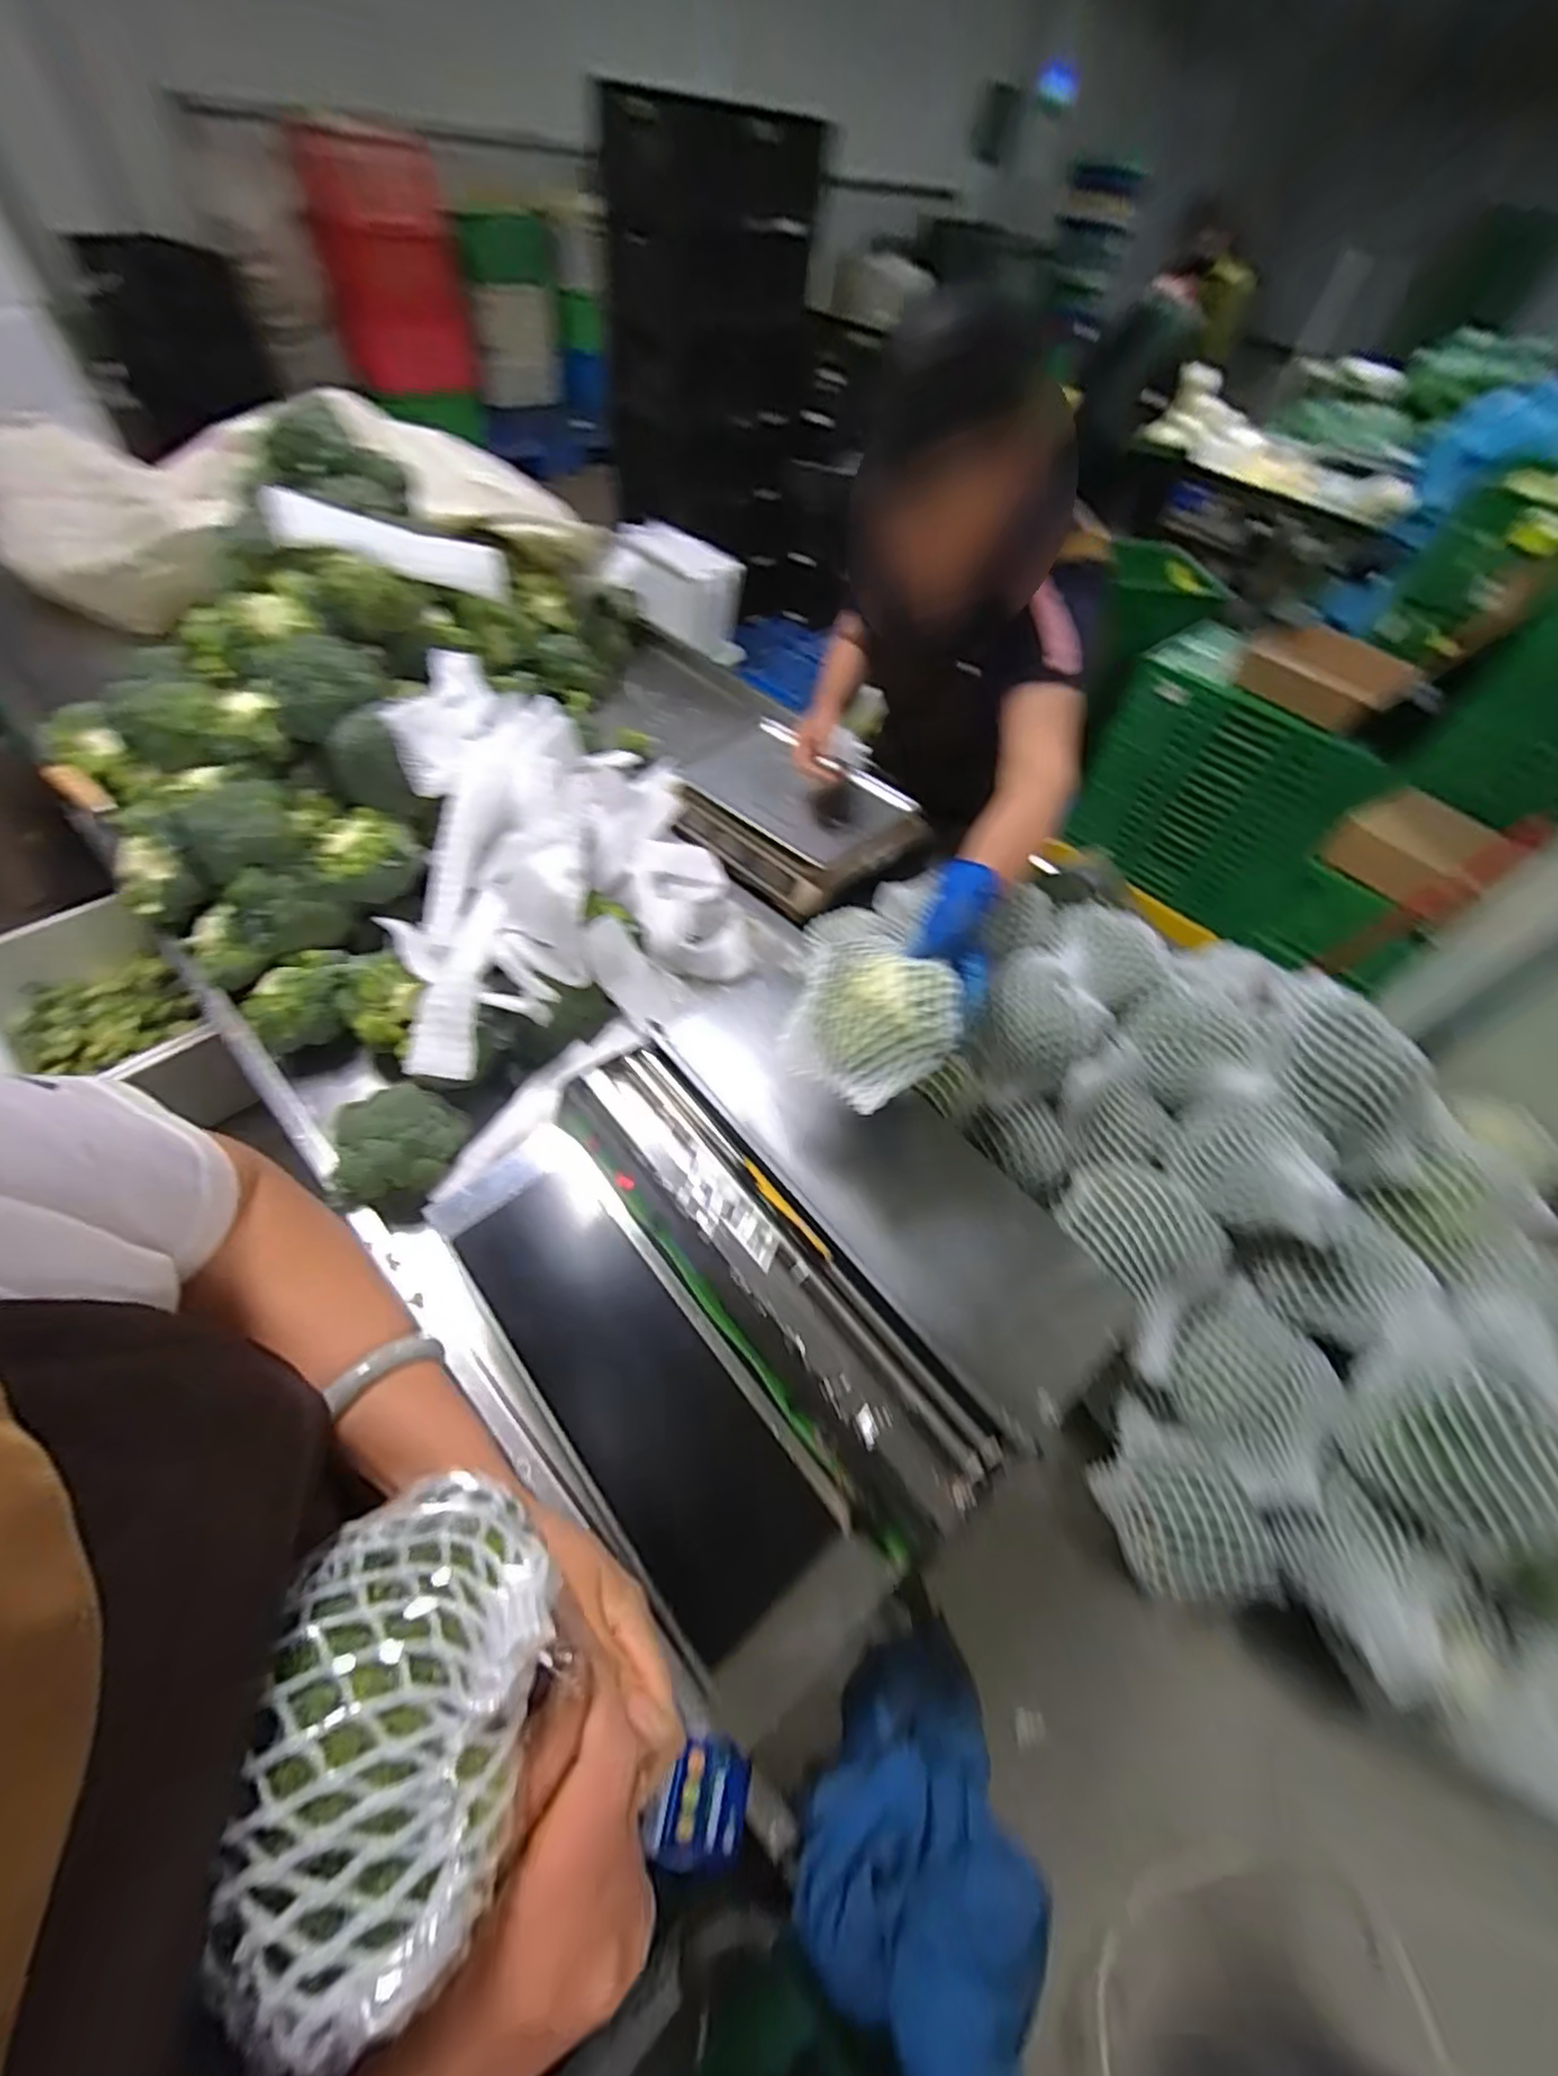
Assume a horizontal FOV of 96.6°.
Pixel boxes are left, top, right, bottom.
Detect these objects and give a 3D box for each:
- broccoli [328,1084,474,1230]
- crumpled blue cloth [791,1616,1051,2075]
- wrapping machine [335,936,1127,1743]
[{"bbox_3d":[-0.400,0.119,0.740,0.119,0.094,0.114,-6,49,-9],"label":"broccoli"},{"bbox_3d":[0.097,0.575,0.485,0.174,0.072,0.219,-11,50,-14],"label":"crumpled blue cloth"},{"bbox_3d":[-0.024,0.221,0.657,0.451,0.174,0.523,-31,58,-28],"label":"wrapping machine"}]

